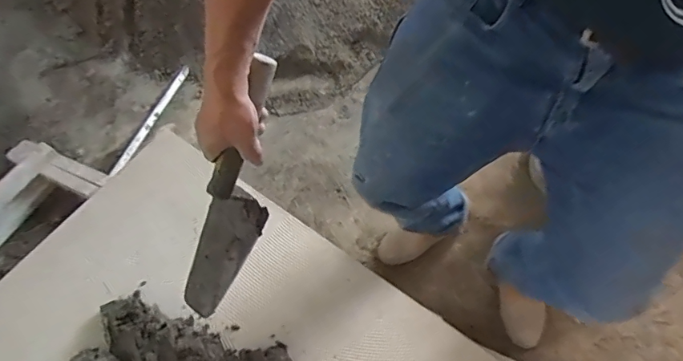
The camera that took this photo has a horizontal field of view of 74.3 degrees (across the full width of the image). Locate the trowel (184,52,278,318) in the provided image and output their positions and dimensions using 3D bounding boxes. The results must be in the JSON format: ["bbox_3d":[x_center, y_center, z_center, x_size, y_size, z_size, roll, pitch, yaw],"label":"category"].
[{"bbox_3d":[-0.147,0.024,0.593,0.089,0.385,0.062,31,33,17],"label":"trowel"}]

